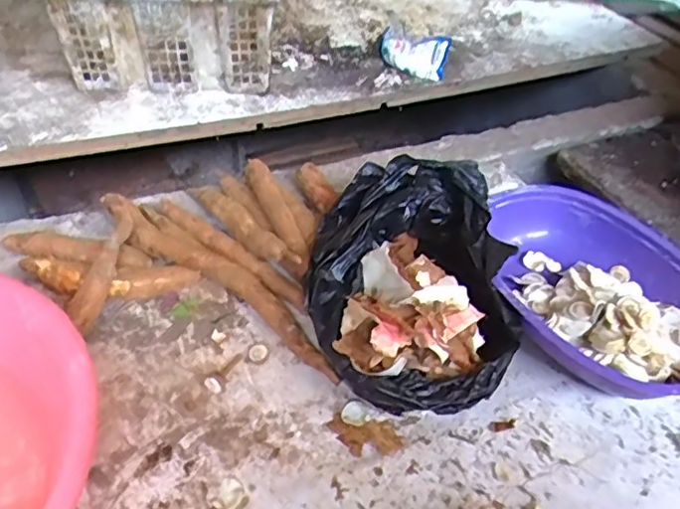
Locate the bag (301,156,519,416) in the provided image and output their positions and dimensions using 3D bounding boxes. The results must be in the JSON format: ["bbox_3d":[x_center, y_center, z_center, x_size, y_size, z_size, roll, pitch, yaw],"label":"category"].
[{"bbox_3d":[0.072,0.026,0.636,0.206,0.095,0.287,0,46,-4],"label":"bag"}]

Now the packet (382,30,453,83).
[{"bbox_3d":[0.124,-0.341,1.016,0.119,0.066,0.059,14,47,9],"label":"packet"}]

